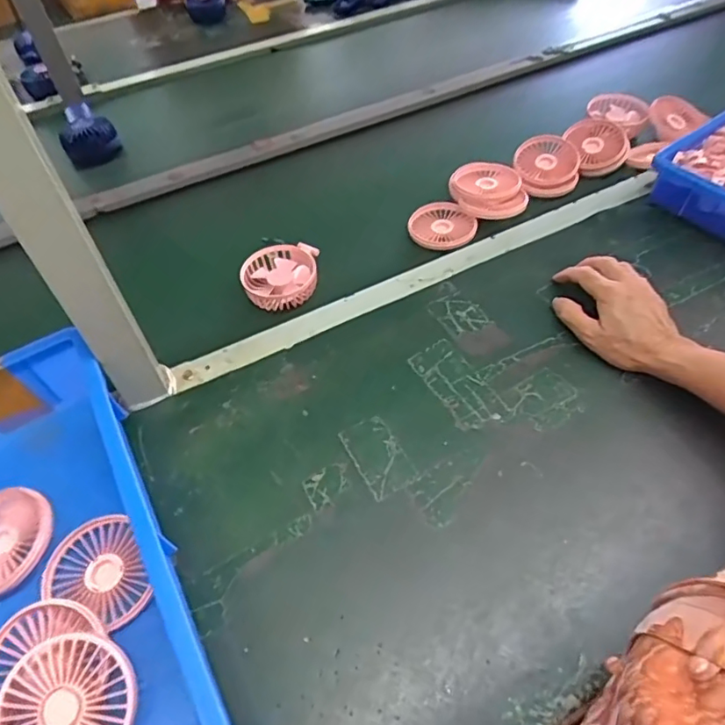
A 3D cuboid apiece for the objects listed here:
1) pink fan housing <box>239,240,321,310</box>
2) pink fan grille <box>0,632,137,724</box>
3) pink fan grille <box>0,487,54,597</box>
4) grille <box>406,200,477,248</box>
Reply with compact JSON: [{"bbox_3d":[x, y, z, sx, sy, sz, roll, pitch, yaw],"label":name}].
[{"bbox_3d":[-0.100,-0.102,0.660,0.090,0.034,0.096,-2,53,2],"label":"pink fan housing"},{"bbox_3d":[-0.195,0.228,0.362,0.085,0.019,0.084,1,70,-2],"label":"pink fan grille"},{"bbox_3d":[-0.294,0.145,0.439,0.076,0.011,0.085,30,60,23],"label":"pink fan grille"},{"bbox_3d":[0.104,-0.182,0.721,0.087,0.019,0.087,-2,53,2],"label":"grille"}]

